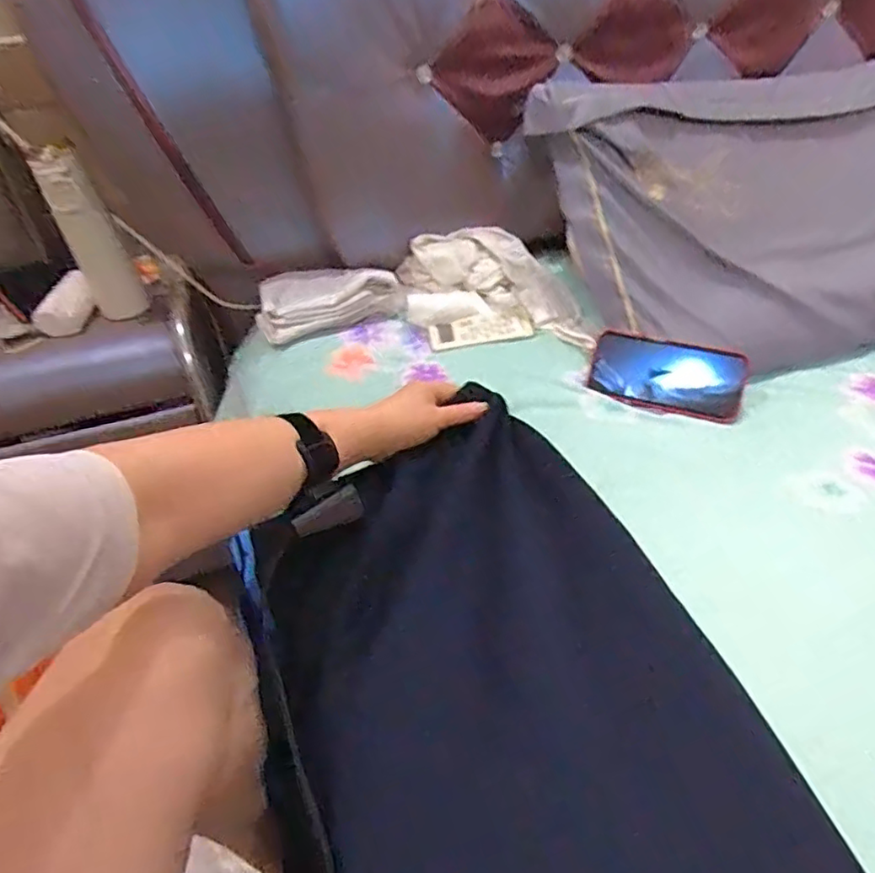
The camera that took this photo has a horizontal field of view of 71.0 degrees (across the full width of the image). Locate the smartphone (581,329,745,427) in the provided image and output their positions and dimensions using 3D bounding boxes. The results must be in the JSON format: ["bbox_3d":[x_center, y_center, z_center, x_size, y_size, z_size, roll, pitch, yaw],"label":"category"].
[{"bbox_3d":[0.252,-0.066,0.679,0.162,0.081,0.012,13,2,16],"label":"smartphone"}]

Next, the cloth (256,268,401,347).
[{"bbox_3d":[-0.148,-0.186,0.852,0.185,0.067,0.095,-12,39,-6],"label":"cloth"}]

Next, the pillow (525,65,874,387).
[{"bbox_3d":[0.472,-0.307,0.772,0.636,0.266,0.327,-19,40,-14],"label":"pillow"}]

